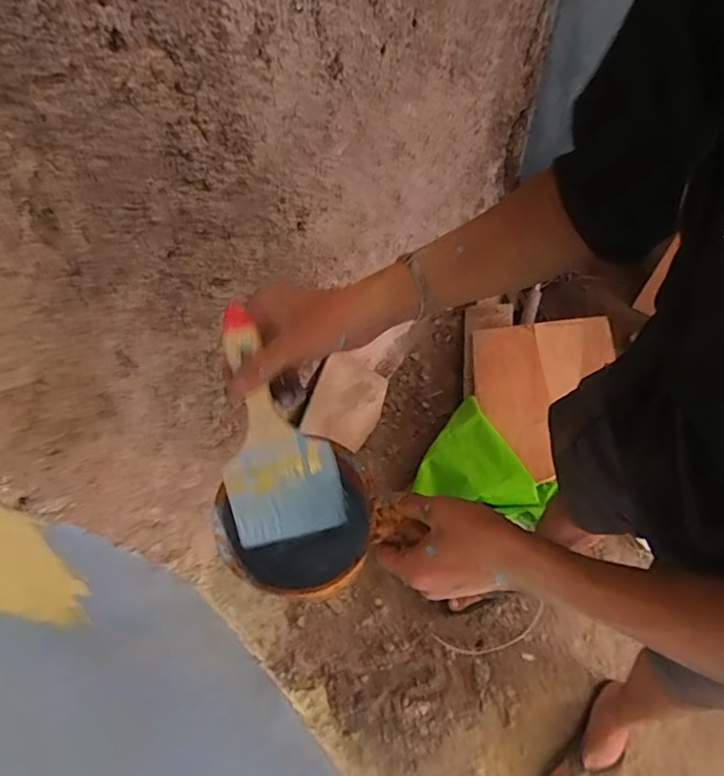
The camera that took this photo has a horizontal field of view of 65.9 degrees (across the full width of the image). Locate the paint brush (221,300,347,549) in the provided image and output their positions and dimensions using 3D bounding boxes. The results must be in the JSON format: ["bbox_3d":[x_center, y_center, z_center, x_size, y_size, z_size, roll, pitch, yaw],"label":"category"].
[{"bbox_3d":[-0.079,0.035,0.458,0.091,0.013,0.199,-17,105,-5],"label":"paint brush"}]

